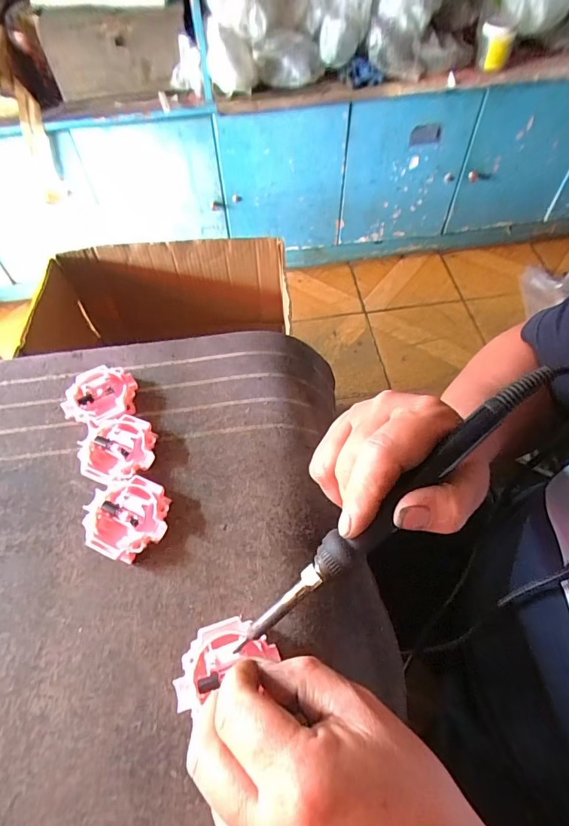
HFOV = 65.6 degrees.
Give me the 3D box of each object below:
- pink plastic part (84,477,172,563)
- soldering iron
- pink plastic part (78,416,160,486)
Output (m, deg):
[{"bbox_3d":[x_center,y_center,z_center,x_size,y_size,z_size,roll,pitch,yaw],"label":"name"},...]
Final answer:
[{"bbox_3d":[-0.103,0.069,0.292,0.054,0.014,0.052,-1,57,2],"label":"pink plastic part"},{"bbox_3d":[0.049,0.047,0.218,0.197,0.015,0.017,-44,62,6],"label":"soldering iron"},{"bbox_3d":[-0.120,0.027,0.321,0.052,0.014,0.052,-1,57,2],"label":"pink plastic part"}]

